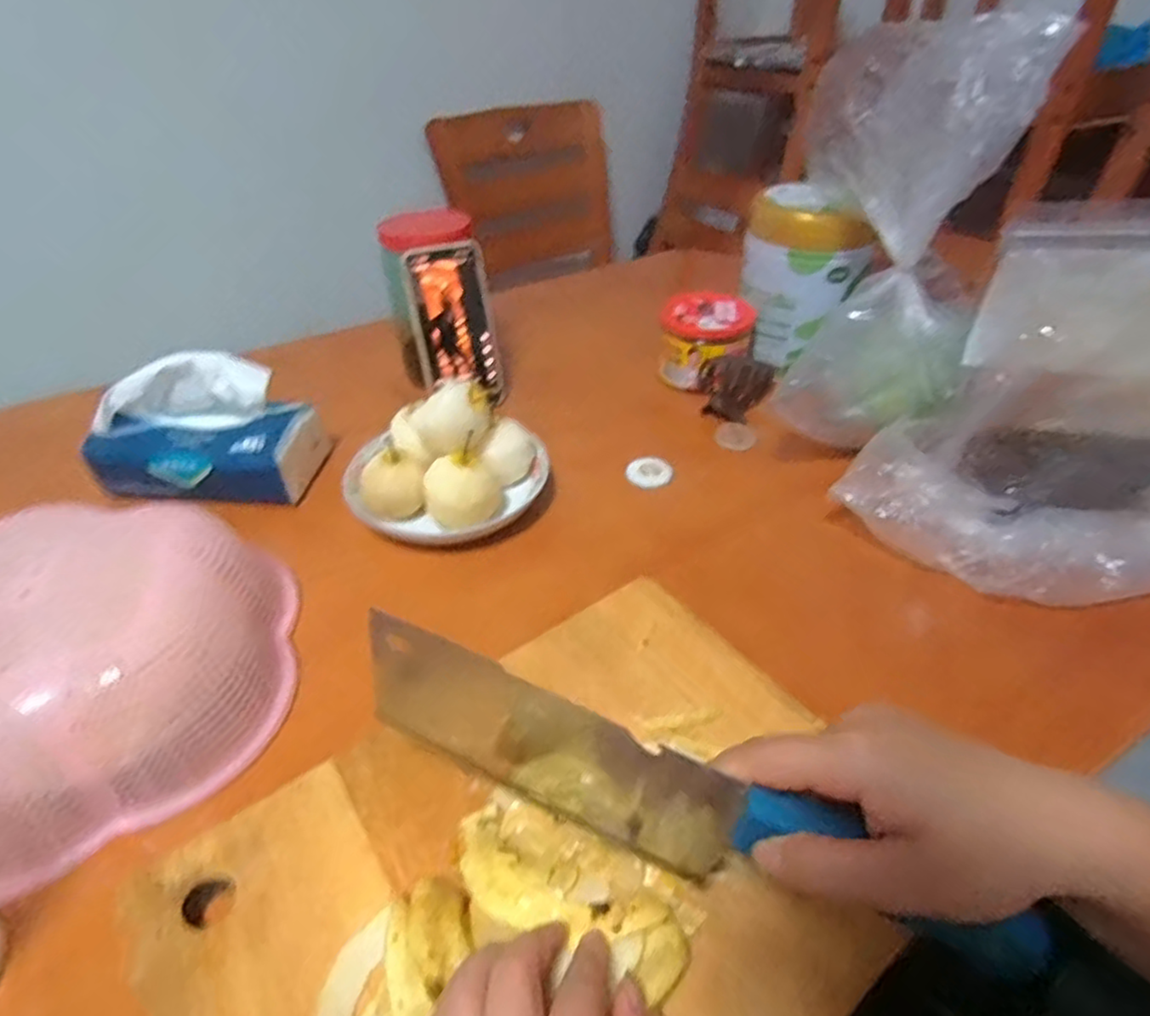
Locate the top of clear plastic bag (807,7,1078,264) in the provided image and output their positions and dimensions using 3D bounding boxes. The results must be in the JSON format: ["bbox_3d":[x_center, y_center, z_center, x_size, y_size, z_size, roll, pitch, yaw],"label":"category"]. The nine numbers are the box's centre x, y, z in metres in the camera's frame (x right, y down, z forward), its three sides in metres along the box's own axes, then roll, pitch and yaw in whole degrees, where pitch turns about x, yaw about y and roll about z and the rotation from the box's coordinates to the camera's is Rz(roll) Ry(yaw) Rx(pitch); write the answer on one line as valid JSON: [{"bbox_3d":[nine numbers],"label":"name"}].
[{"bbox_3d":[0.267,-0.310,0.537,0.063,0.173,0.161,-30,62,-31],"label":"top of clear plastic bag"}]

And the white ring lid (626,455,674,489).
[{"bbox_3d":[0.070,-0.034,0.624,0.042,0.009,0.039,-1,40,1],"label":"white ring lid"}]

